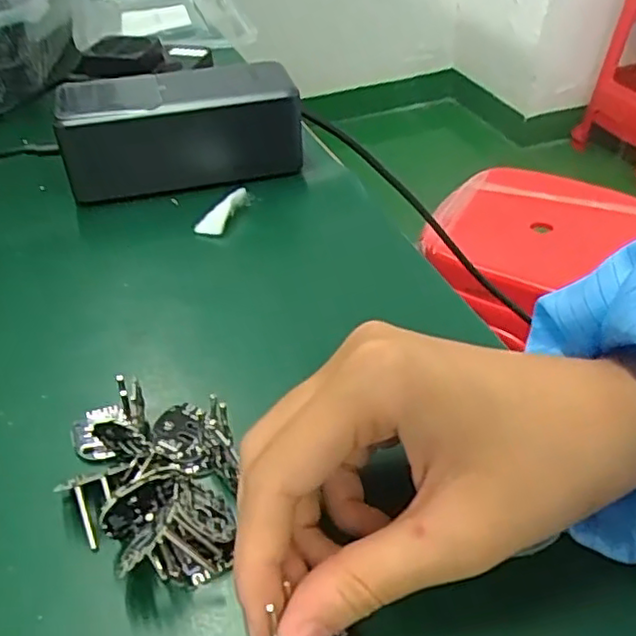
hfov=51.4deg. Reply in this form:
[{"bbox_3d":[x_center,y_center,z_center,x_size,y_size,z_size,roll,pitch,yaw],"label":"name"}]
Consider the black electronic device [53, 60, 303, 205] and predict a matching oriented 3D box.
[{"bbox_3d":[-0.077,-0.108,0.378,0.130,0.052,0.049,-11,41,-9],"label":"black electronic device"}]

